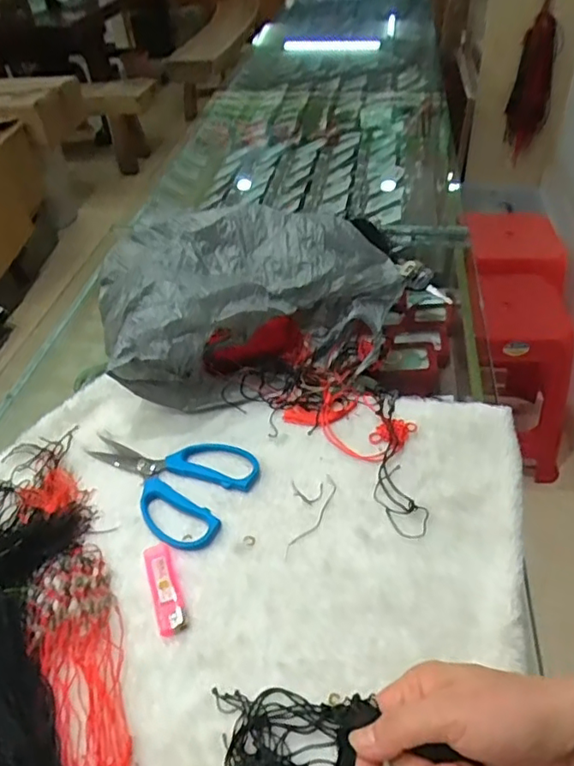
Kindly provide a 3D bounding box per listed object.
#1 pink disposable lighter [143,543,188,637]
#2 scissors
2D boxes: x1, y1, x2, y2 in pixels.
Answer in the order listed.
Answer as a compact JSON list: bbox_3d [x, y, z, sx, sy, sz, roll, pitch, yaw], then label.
[{"bbox_3d":[-0.102,0.167,0.484,0.021,0.011,0.082,-16,43,-13],"label":"pink disposable lighter"},{"bbox_3d":[-0.121,0.088,0.575,0.167,0.012,0.113,20,47,25],"label":"scissors"}]

